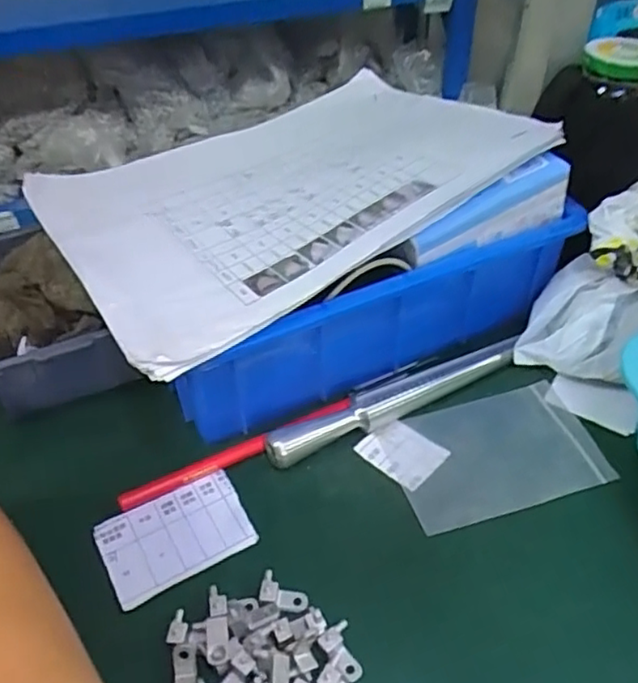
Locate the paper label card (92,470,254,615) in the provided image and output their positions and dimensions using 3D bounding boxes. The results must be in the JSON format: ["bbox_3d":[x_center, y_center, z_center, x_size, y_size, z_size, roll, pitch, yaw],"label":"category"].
[{"bbox_3d":[-0.078,0.107,0.351,0.077,0.006,0.055,-22,47,-22],"label":"paper label card"}]

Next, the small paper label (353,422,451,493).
[{"bbox_3d":[0.050,0.067,0.388,0.036,0.007,0.045,-34,52,-31],"label":"small paper label"}]

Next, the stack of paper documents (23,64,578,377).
[{"bbox_3d":[-0.025,-0.111,0.426,0.280,0.048,0.229,-24,48,-23],"label":"stack of paper documents"}]

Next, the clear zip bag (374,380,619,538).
[{"bbox_3d":[0.107,0.067,0.388,0.124,0.006,0.079,-12,44,-12],"label":"clear zip bag"}]

